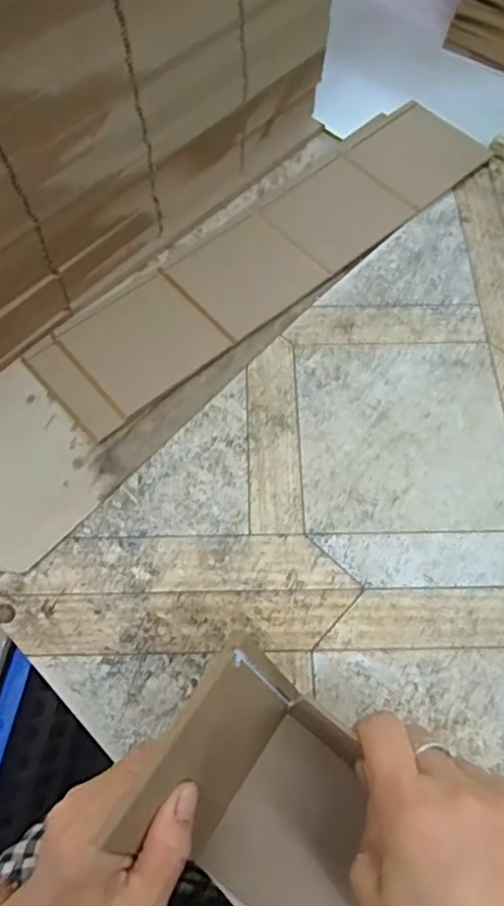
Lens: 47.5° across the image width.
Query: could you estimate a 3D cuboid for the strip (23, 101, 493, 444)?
[{"bbox_3d":[0.019,-0.184,0.510,0.454,0.006,0.111,-38,71,-15],"label":"strip"}]

